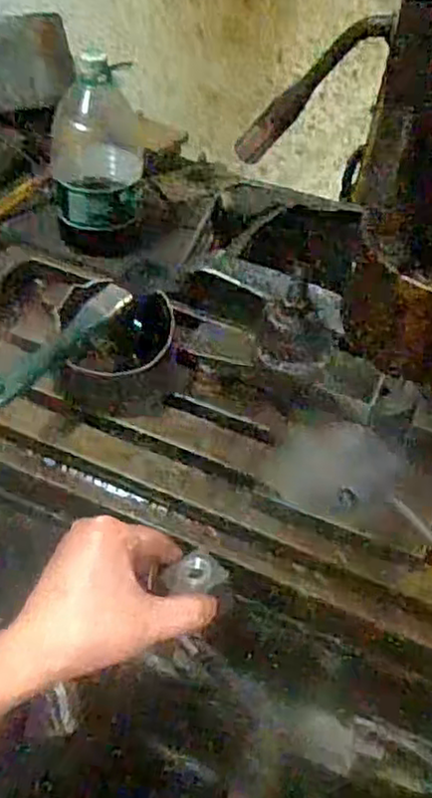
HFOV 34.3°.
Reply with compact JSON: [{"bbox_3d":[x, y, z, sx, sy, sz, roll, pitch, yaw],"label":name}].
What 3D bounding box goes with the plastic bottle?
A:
[{"bbox_3d":[-0.225,-0.464,1.329,0.174,0.339,0.166,2,48,-5],"label":"plastic bottle"}]

